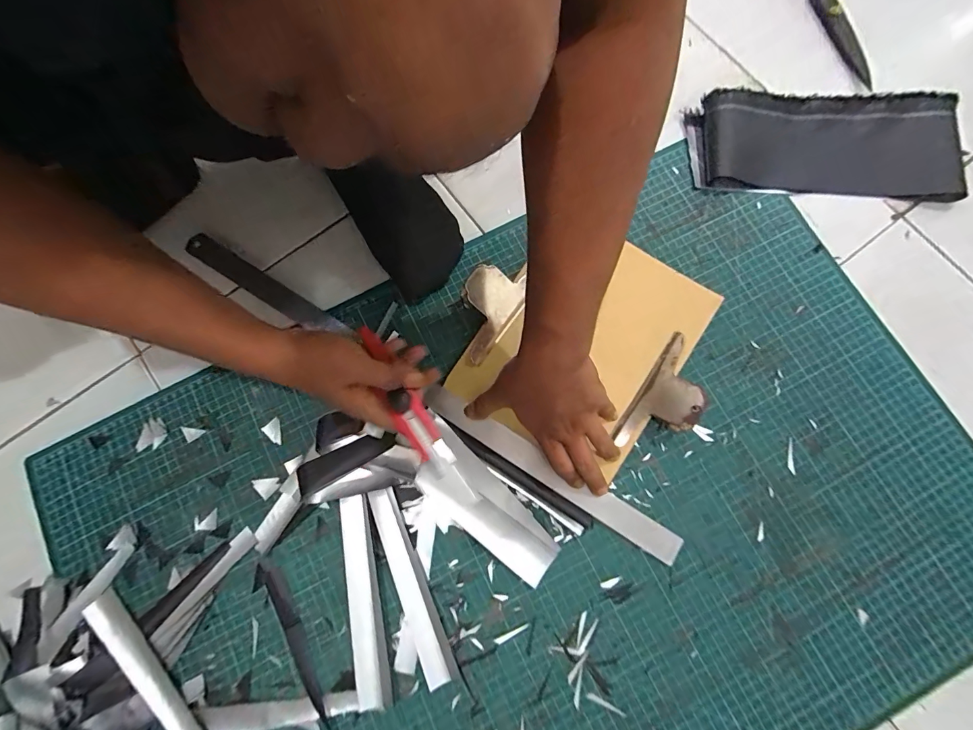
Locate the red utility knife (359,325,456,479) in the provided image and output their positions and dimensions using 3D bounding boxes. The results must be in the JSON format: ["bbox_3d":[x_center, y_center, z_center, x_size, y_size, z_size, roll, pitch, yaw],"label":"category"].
[{"bbox_3d":[-0.077,0.031,0.370,0.029,0.016,0.150,-30,81,-5],"label":"red utility knife"}]

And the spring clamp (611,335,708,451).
[{"bbox_3d":[0.189,0.032,0.419,0.050,0.046,0.129,32,81,7],"label":"spring clamp"}]

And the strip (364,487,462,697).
[{"bbox_3d":[-0.076,0.213,0.403,0.031,0.011,0.186,-22,79,-3],"label":"strip"}]

